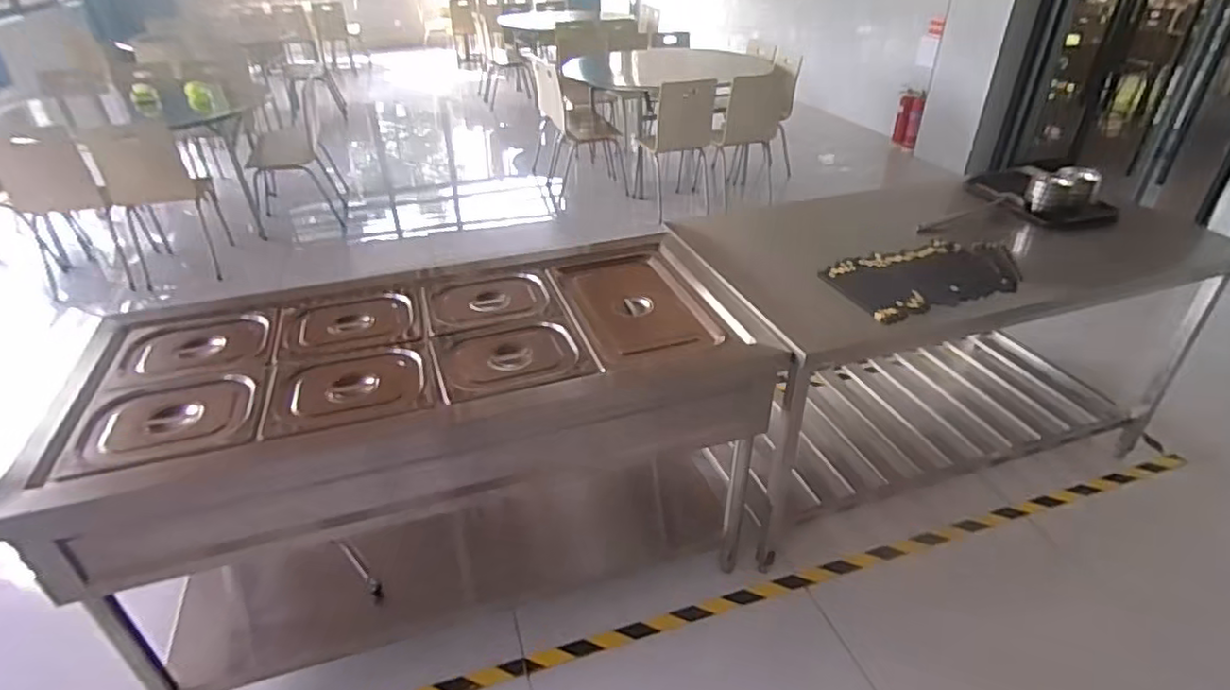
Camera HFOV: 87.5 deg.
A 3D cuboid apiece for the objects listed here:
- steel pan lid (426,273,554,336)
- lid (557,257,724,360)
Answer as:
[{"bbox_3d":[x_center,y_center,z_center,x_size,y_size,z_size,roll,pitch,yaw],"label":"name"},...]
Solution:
[{"bbox_3d":[-0.308,-0.099,1.586,0.297,0.041,0.251,-10,30,-11],"label":"steel pan lid"},{"bbox_3d":[0.049,-0.103,1.627,0.267,0.051,0.455,-17,41,-11],"label":"lid"}]

